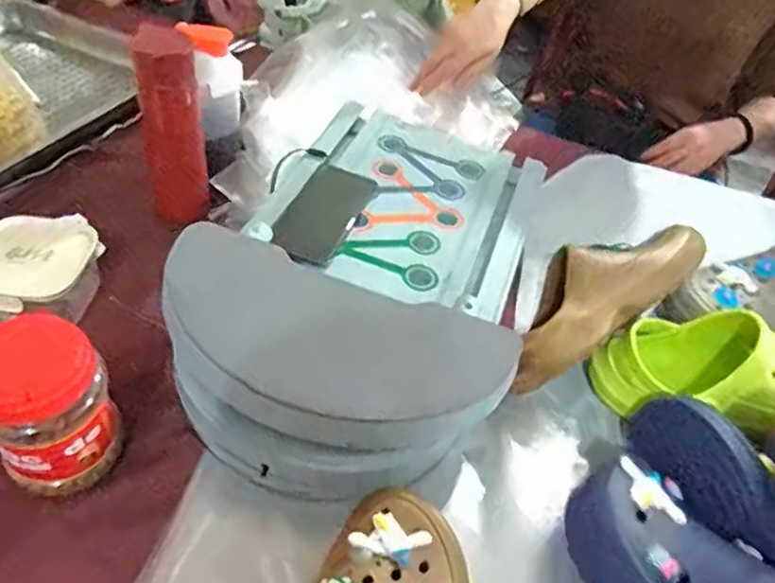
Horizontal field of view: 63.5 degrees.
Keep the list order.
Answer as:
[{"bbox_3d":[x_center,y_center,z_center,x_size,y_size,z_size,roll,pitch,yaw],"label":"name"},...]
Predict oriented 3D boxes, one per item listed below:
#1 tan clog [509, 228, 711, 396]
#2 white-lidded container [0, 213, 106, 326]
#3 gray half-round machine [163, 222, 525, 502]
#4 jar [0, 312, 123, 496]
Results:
[{"bbox_3d":[0.214,0.007,0.674,0.262,0.101,0.109,-23,53,-28],"label":"tan clog"},{"bbox_3d":[-0.362,-0.019,0.647,0.108,0.062,0.129,9,44,-1],"label":"white-lidded container"},{"bbox_3d":[-0.059,0.081,0.556,0.309,0.103,0.171,17,45,8],"label":"gray half-round machine"},{"bbox_3d":[-0.269,0.089,0.495,0.090,0.138,0.075,-21,52,-28],"label":"jar"}]

